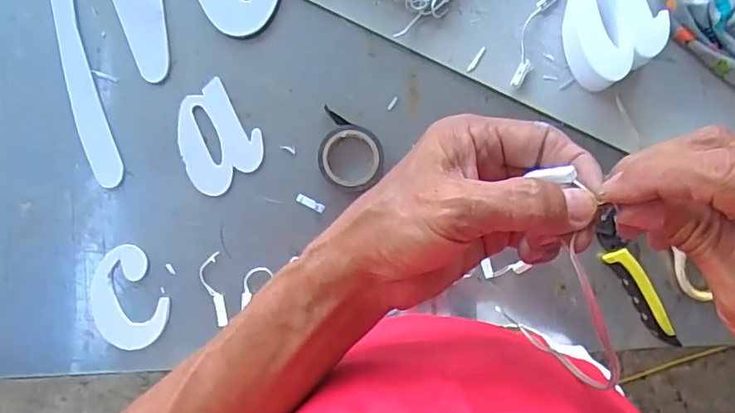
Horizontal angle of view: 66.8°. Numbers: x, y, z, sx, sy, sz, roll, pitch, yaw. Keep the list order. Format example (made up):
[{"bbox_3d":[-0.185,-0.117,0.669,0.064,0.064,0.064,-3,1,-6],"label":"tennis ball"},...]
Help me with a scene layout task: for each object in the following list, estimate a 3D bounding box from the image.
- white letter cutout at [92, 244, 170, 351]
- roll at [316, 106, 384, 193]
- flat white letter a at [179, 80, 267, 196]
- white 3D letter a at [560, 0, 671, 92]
[{"bbox_3d":[-0.212,0.082,0.489,0.063,0.009,0.084,-30,90,0],"label":"white letter cutout"},{"bbox_3d":[-0.013,-0.047,0.483,0.056,0.024,0.066,12,90,0],"label":"roll"},{"bbox_3d":[-0.136,-0.059,0.493,0.070,0.004,0.083,-37,90,0],"label":"flat white letter a"},{"bbox_3d":[0.201,-0.151,0.470,0.069,0.045,0.084,-36,90,0],"label":"white 3D letter a"}]

